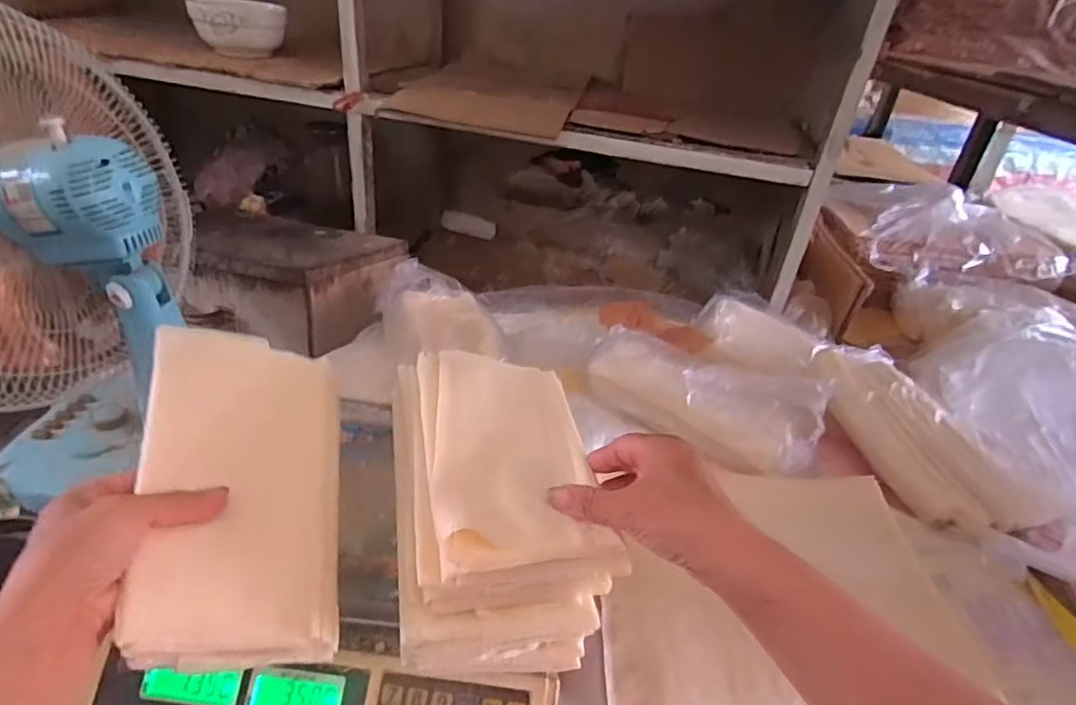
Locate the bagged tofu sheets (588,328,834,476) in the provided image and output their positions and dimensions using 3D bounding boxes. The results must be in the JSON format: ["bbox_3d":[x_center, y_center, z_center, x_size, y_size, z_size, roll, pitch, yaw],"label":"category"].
[{"bbox_3d":[0.195,0.052,0.729,0.281,0.093,0.103,24,37,25],"label":"bagged tofu sheets"}]

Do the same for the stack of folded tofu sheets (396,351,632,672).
[{"bbox_3d":[-0.035,0.090,0.449,0.134,0.109,0.242,0,36,-10],"label":"stack of folded tofu sheets"}]

